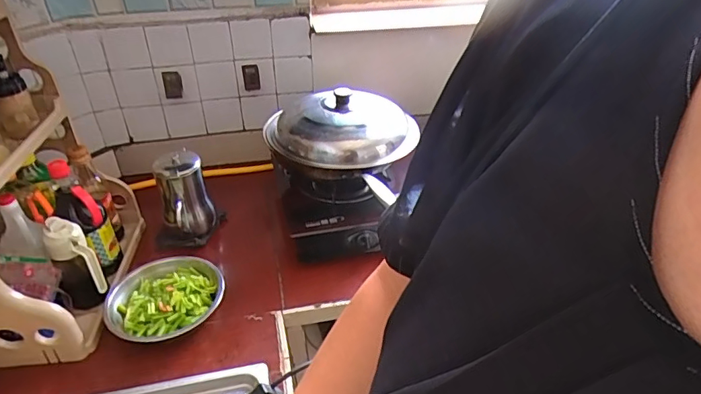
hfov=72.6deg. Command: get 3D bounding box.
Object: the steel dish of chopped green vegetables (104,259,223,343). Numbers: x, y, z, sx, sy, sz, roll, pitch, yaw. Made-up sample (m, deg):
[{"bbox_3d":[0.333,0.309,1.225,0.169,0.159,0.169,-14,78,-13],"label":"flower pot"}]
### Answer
[{"bbox_3d":[-0.357,0.202,0.931,0.212,0.064,0.224,0,35,0],"label":"steel dish of chopped green vegetables"}]

